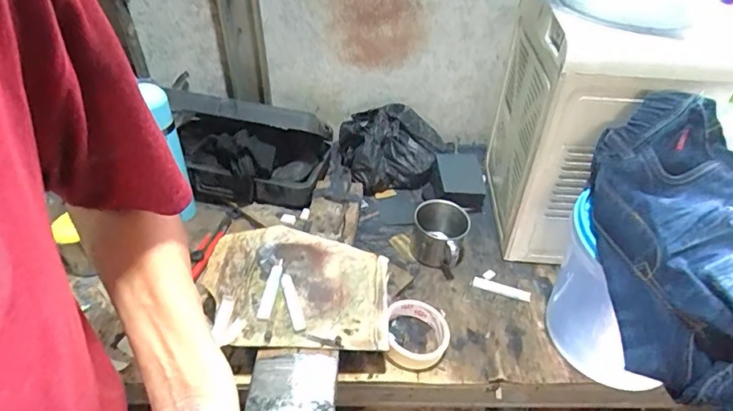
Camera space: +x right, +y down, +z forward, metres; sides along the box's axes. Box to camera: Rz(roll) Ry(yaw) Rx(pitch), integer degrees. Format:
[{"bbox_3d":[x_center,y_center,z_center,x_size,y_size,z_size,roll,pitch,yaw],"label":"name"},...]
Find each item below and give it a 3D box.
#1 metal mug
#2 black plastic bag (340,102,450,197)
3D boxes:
[{"bbox_3d":[0.113,0.050,0.738,0.084,0.071,0.095,7,41,6],"label":"metal mug"},{"bbox_3d":[0.051,-0.110,0.886,0.188,0.114,0.132,-10,42,-14],"label":"black plastic bag"}]

